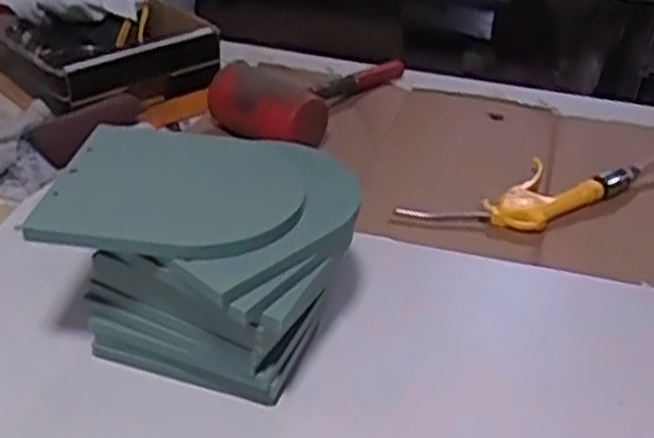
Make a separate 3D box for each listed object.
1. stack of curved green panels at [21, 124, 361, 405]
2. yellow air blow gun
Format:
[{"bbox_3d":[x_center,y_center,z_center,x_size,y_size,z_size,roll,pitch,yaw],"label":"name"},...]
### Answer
[{"bbox_3d":[-0.094,0.031,0.607,0.203,0.129,0.176,14,36,15],"label":"stack of curved green panels"},{"bbox_3d":[0.209,-0.025,0.855,0.276,0.033,0.092,-19,41,-28],"label":"yellow air blow gun"}]

